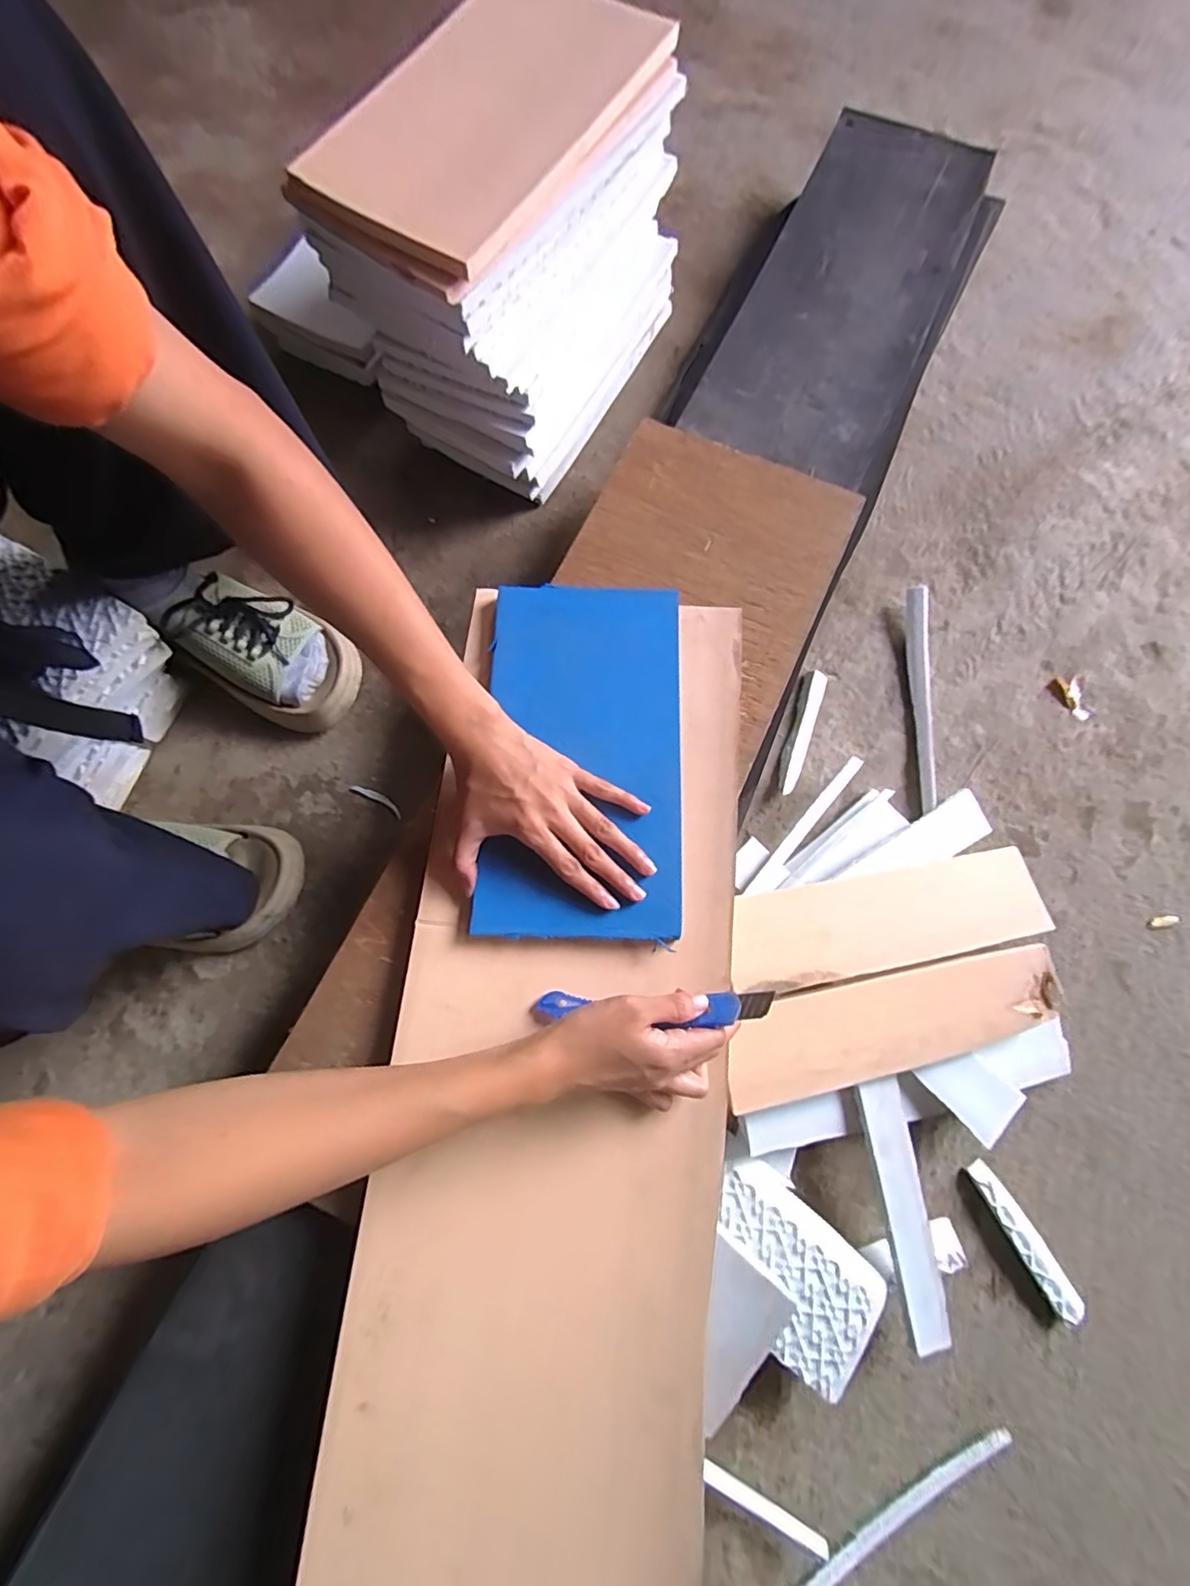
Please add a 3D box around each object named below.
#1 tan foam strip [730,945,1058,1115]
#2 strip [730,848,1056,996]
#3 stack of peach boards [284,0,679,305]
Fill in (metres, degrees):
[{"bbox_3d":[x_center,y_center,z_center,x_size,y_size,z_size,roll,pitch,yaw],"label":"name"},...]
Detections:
[{"bbox_3d":[0.232,0.177,0.440,0.275,0.007,0.068,-8,75,-9],"label":"tan foam strip"},{"bbox_3d":[0.234,0.099,0.453,0.275,0.008,0.070,-7,75,-11],"label":"strip"},{"bbox_3d":[-0.079,-0.498,0.423,0.155,0.030,0.281,33,78,6],"label":"stack of peach boards"}]

